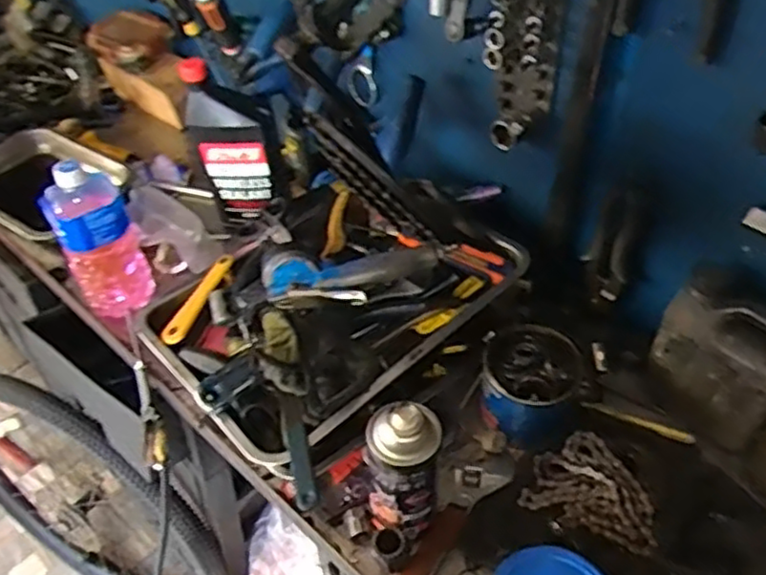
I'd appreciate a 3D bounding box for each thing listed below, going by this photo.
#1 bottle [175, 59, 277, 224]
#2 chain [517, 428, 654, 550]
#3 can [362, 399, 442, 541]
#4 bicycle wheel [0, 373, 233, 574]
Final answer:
[{"bbox_3d":[-0.205,-0.185,0.931,0.090,0.221,0.090,-14,47,-12],"label":"bottle"},{"bbox_3d":[0.216,0.202,0.707,0.129,0.040,0.087,20,49,20],"label":"chain"},{"bbox_3d":[0.016,0.171,0.636,0.065,0.184,0.054,0,46,2],"label":"can"},{"bbox_3d":[-0.556,0.407,1.302,0.610,0.611,0.110,20,50,20],"label":"bicycle wheel"}]

